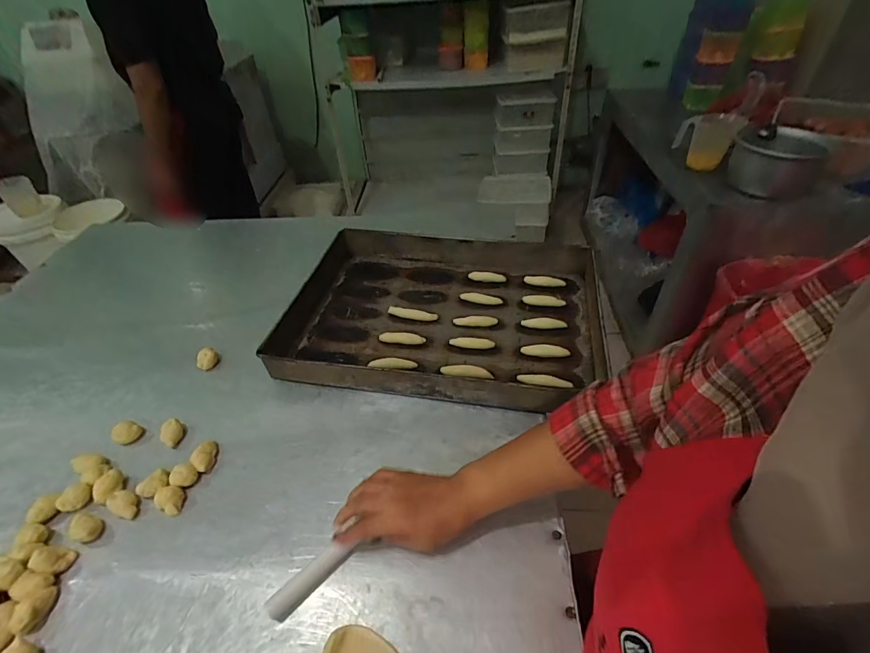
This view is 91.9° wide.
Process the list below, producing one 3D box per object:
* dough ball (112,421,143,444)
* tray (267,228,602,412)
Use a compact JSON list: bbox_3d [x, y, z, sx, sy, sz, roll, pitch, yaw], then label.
[{"bbox_3d":[-0.433,0.150,0.592,0.036,0.022,0.031,20,49,25],"label":"dough ball"},{"bbox_3d":[0.019,-0.037,0.714,0.498,0.058,0.372,5,44,11],"label":"tray"}]

